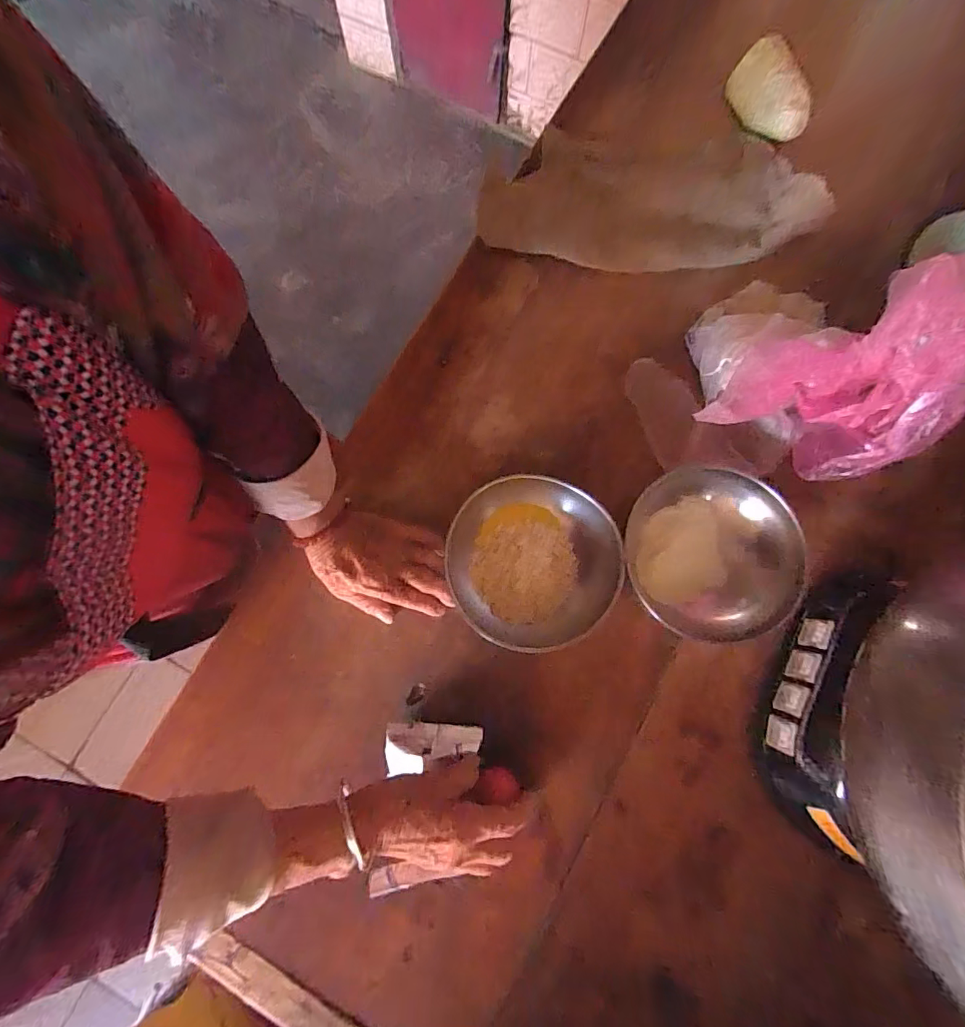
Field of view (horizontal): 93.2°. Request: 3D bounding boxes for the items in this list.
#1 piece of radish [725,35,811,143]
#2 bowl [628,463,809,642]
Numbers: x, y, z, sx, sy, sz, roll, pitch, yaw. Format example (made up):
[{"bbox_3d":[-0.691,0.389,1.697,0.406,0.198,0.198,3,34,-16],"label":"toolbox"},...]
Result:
[{"bbox_3d":[0.343,-0.500,0.542,0.054,0.046,0.115,-40,82,-7],"label":"piece of radish"},{"bbox_3d":[0.199,0.037,0.421,0.134,0.084,0.142,0,79,-1],"label":"bowl"}]

